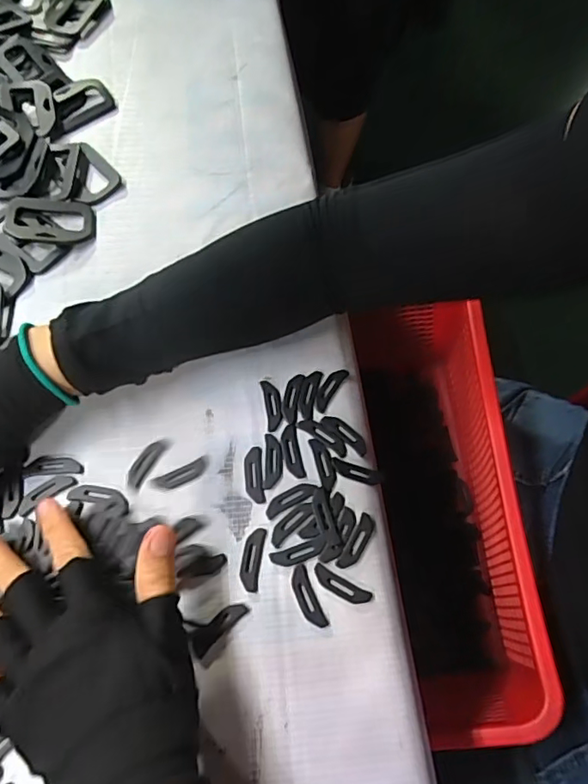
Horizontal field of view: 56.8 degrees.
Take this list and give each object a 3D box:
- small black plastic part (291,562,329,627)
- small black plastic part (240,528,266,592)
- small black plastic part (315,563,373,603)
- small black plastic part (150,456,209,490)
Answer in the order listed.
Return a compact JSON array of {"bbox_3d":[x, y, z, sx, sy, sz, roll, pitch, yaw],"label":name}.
[{"bbox_3d":[0.007,0.115,0.305,0.012,0.004,0.035,-22,68,-10],"label":"small black plastic part"},{"bbox_3d":[-0.024,0.096,0.313,0.011,0.004,0.035,8,66,3],"label":"small black plastic part"},{"bbox_3d":[0.027,0.110,0.308,0.035,0.004,0.010,28,68,12],"label":"small black plastic part"},{"bbox_3d":[-0.069,0.050,0.334,0.036,0.004,0.011,-26,68,-12],"label":"small black plastic part"}]

